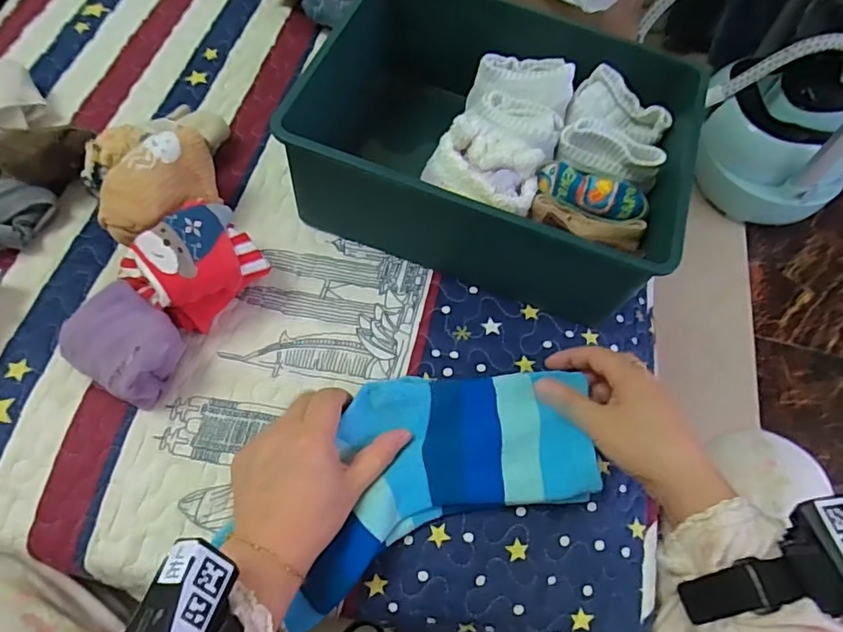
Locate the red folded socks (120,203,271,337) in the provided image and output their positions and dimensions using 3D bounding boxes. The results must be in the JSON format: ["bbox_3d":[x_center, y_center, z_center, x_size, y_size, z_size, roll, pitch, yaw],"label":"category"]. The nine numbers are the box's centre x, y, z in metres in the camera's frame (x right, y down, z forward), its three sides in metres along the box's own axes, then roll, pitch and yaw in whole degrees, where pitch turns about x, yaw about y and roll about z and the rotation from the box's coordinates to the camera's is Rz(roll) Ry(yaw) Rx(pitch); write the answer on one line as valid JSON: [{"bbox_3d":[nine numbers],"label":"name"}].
[{"bbox_3d":[-0.172,-0.035,0.429,0.087,0.070,0.074,-38,72,-21],"label":"red folded socks"}]

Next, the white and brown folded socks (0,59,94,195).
[{"bbox_3d":[-0.358,-0.163,0.484,0.161,0.054,0.091,42,67,15],"label":"white and brown folded socks"}]

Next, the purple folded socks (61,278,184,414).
[{"bbox_3d":[-0.213,0.020,0.402,0.082,0.053,0.062,32,65,11],"label":"purple folded socks"}]

